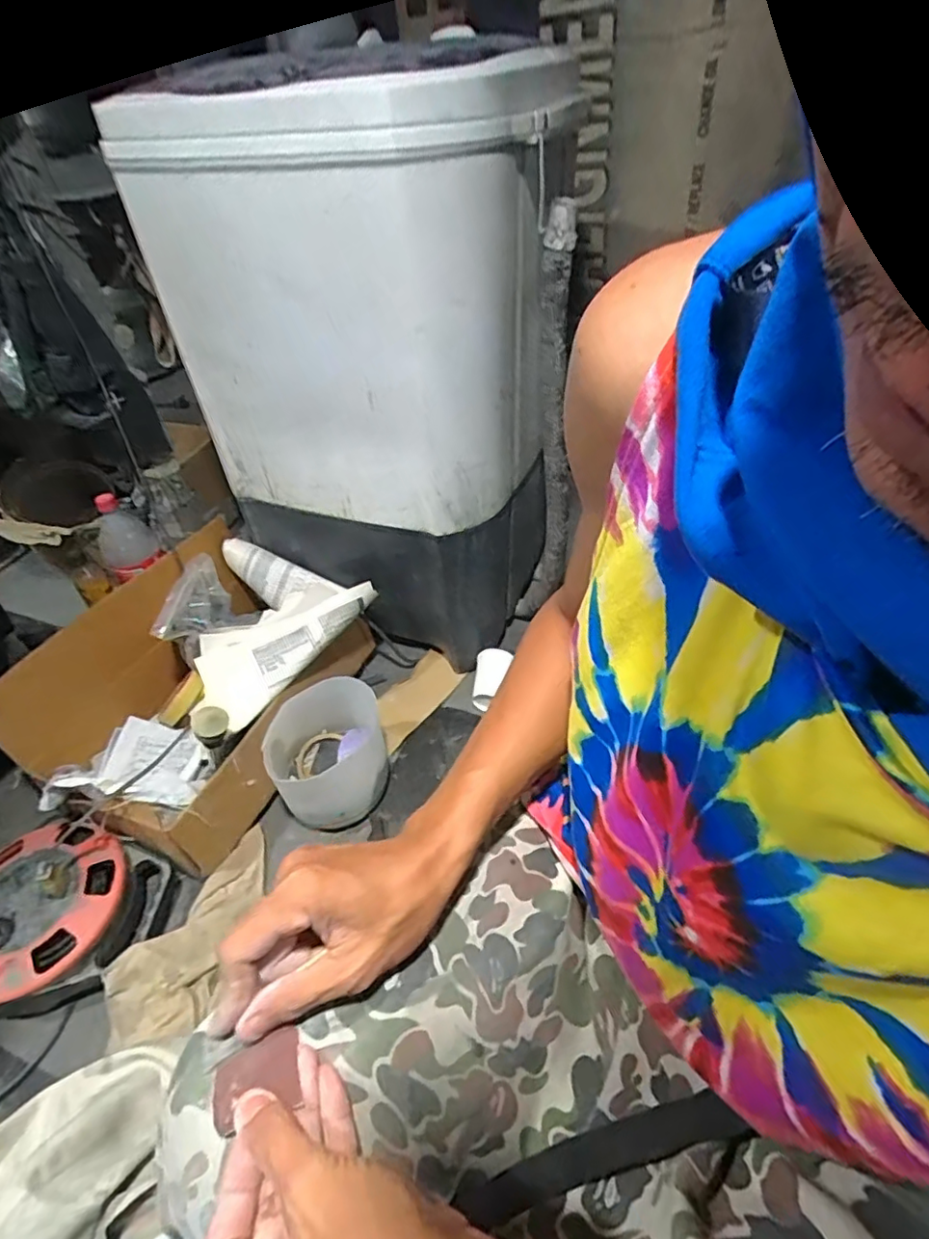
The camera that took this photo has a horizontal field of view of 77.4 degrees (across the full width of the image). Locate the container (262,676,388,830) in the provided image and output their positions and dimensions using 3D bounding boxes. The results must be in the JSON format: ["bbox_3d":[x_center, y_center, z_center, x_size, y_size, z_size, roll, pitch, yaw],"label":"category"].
[{"bbox_3d":[-0.191,0.203,0.824,0.149,0.163,0.145,-16,44,-15],"label":"container"}]

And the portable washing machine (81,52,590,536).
[{"bbox_3d":[-0.118,-0.377,0.742,0.344,0.478,0.346,29,50,30],"label":"portable washing machine"}]

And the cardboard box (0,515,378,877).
[{"bbox_3d":[-0.374,0.087,0.873,0.312,0.222,0.453,15,44,18],"label":"cardboard box"}]

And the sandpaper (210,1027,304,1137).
[{"bbox_3d":[-0.110,0.241,0.305,0.045,0.007,0.031,-15,43,-15],"label":"sandpaper"}]

